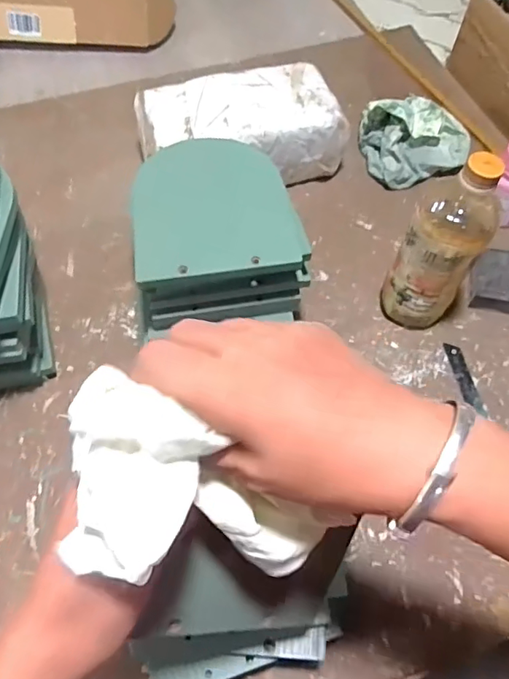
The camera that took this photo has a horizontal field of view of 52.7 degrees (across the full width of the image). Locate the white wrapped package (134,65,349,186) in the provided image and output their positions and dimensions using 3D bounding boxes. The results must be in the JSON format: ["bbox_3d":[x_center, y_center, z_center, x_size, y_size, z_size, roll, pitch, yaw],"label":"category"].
[{"bbox_3d":[-0.018,-0.252,0.643,0.244,0.109,0.117,-18,62,-10],"label":"white wrapped package"}]

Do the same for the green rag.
[{"bbox_3d":[0.215,-0.261,0.667,0.137,0.075,0.108,-5,60,-3],"label":"green rag"}]

